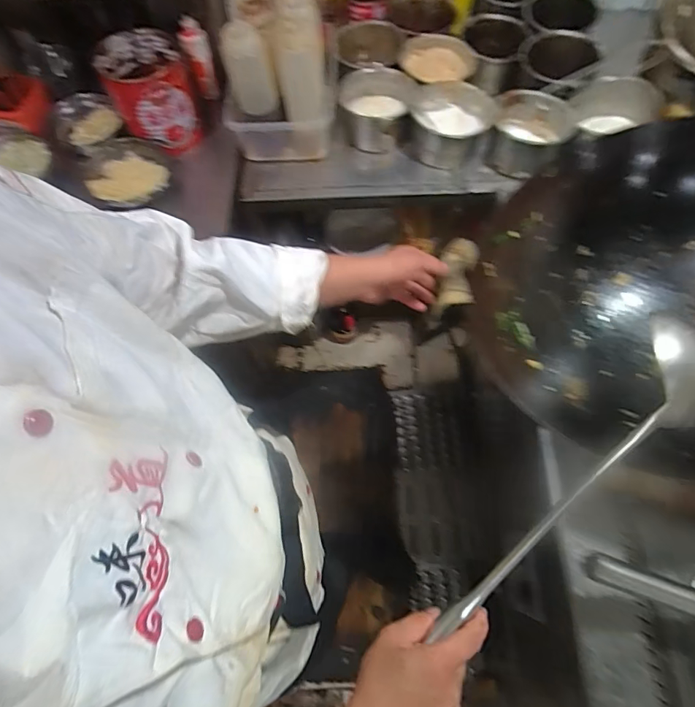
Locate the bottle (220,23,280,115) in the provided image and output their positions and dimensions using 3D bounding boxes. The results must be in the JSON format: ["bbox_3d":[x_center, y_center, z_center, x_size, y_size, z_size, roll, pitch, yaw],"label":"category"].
[{"bbox_3d":[-0.175,-0.497,0.753,0.076,0.128,0.055,-15,67,-4],"label":"bottle"}]

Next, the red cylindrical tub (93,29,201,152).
[{"bbox_3d":[-0.394,-0.523,0.871,0.150,0.158,0.161,-14,67,-4],"label":"red cylindrical tub"}]

